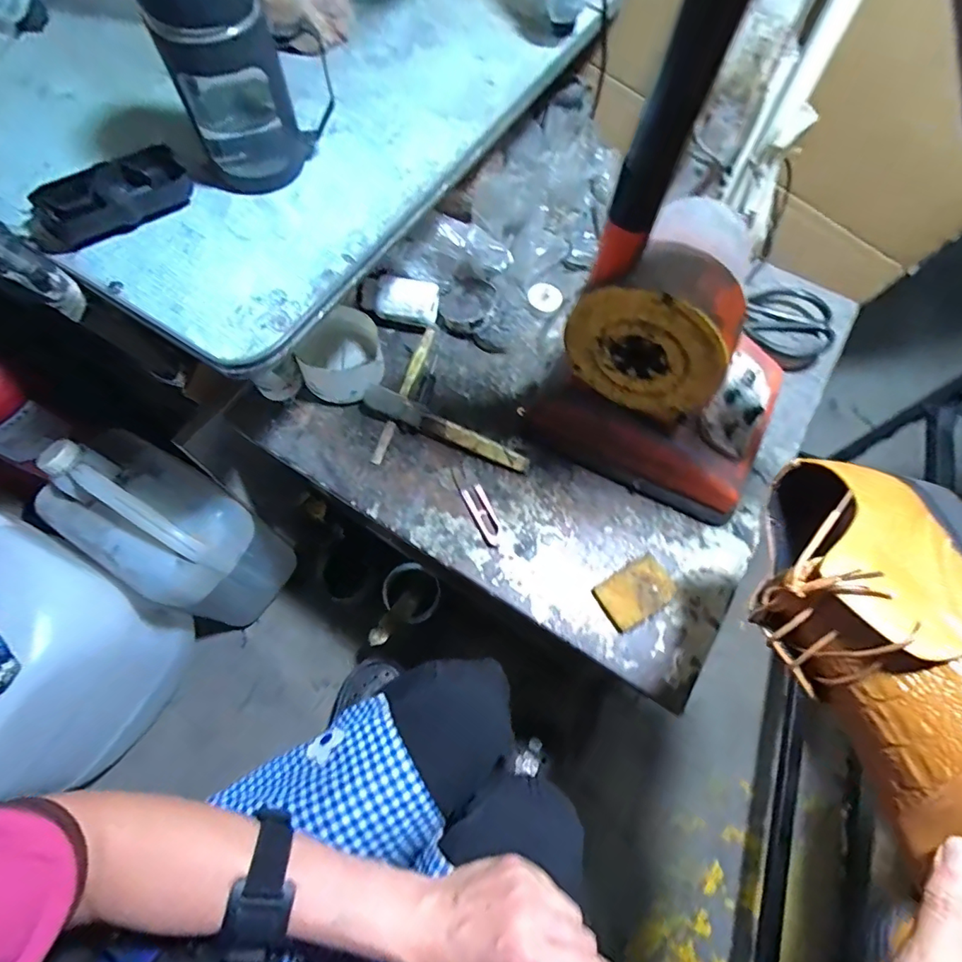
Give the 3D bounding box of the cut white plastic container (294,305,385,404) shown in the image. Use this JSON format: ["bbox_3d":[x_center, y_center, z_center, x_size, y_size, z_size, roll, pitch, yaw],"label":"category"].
[{"bbox_3d":[-0.156,-0.142,0.570,0.088,0.063,0.099,-13,67,-8],"label":"cut white plastic container"}]

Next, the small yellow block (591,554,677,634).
[{"bbox_3d":[0.151,0.107,0.499,0.073,0.012,0.049,-29,70,-15],"label":"small yellow block"}]

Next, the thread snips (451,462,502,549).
[{"bbox_3d":[-0.003,0.025,0.535,0.023,0.004,0.095,-22,68,-12],"label":"thread snips"}]

